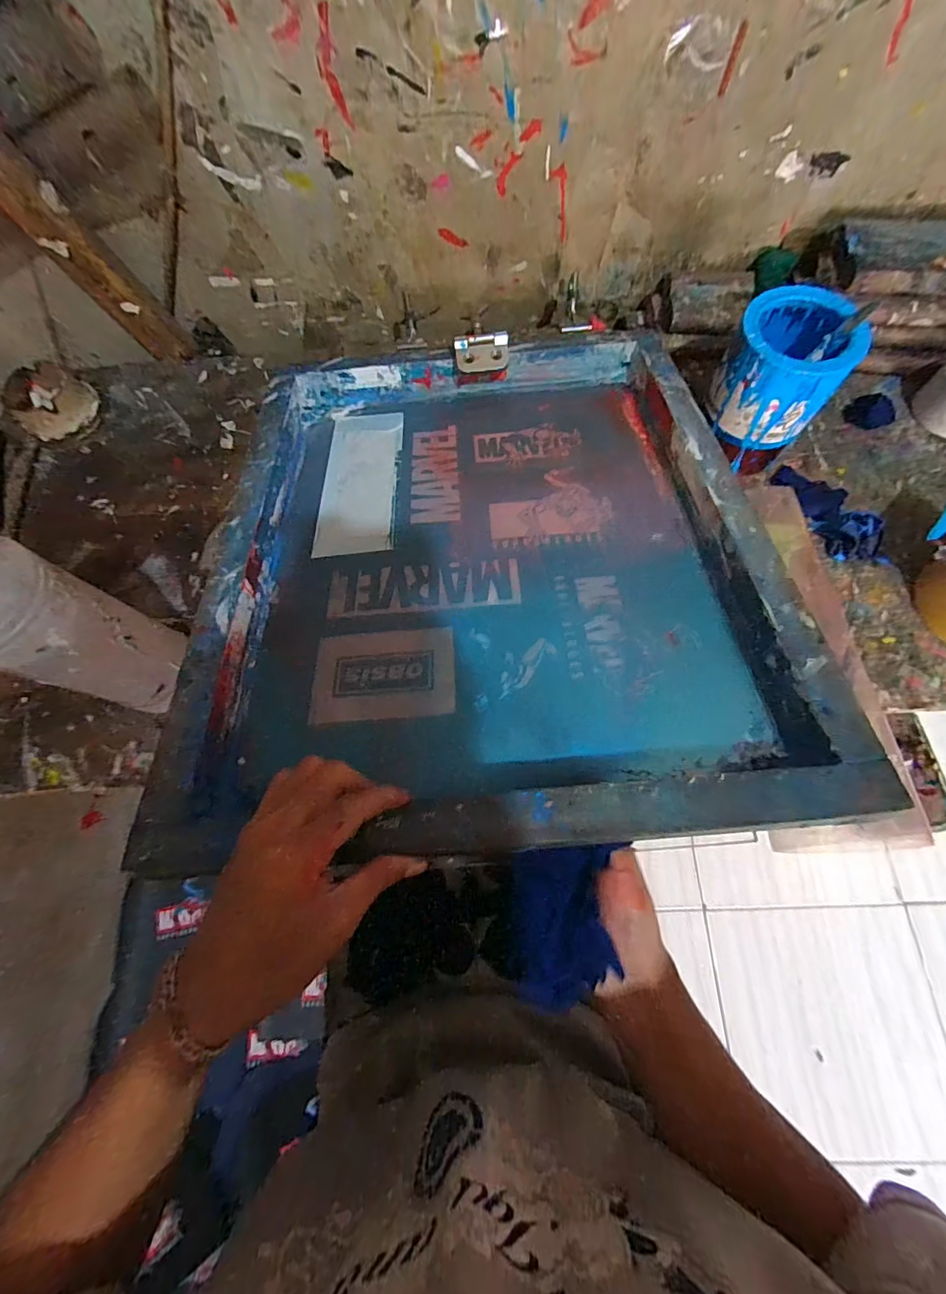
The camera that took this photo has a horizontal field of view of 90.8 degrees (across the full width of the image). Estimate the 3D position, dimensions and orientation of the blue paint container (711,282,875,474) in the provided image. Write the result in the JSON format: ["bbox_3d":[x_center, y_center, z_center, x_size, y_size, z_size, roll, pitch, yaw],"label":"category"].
[{"bbox_3d":[0.309,-0.272,0.488,0.106,0.131,0.110,33,76,12],"label":"blue paint container"}]

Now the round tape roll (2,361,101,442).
[{"bbox_3d":[-0.537,-0.313,0.598,0.102,0.035,0.090,38,77,14],"label":"round tape roll"}]

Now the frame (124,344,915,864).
[{"bbox_3d":[0.009,-0.109,0.426,0.442,0.042,0.523,-4,58,1],"label":"frame"}]

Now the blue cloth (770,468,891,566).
[{"bbox_3d":[0.387,-0.149,0.498,0.051,0.034,0.144,-25,72,-6],"label":"blue cloth"}]

